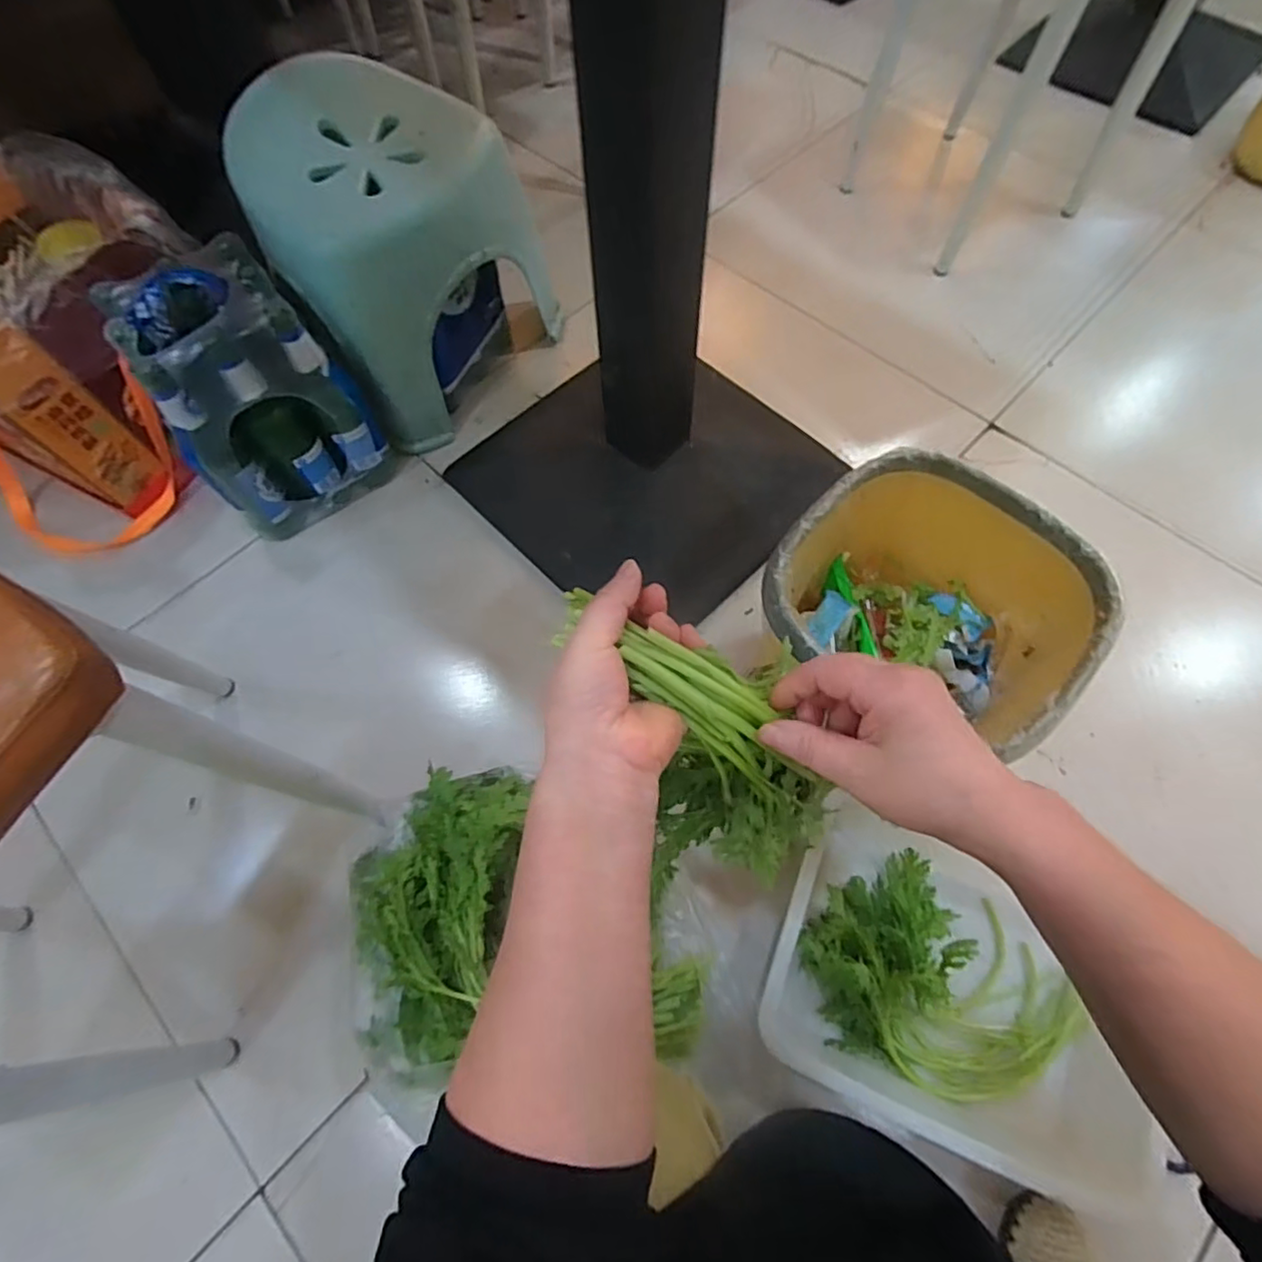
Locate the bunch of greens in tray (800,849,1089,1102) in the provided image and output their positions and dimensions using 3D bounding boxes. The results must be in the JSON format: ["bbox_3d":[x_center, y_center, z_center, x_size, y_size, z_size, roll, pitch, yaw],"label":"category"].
[{"bbox_3d":[0.285,0.330,0.582,0.235,0.072,0.189,37,72,16],"label":"bunch of greens in tray"}]

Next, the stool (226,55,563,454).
[{"bbox_3d":[-0.313,-0.475,0.825,0.273,0.309,0.303,32,70,14],"label":"stool"}]

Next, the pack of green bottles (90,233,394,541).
[{"bbox_3d":[-0.451,-0.283,0.767,0.197,0.259,0.180,-35,70,-14],"label":"pack of green bottles"}]

